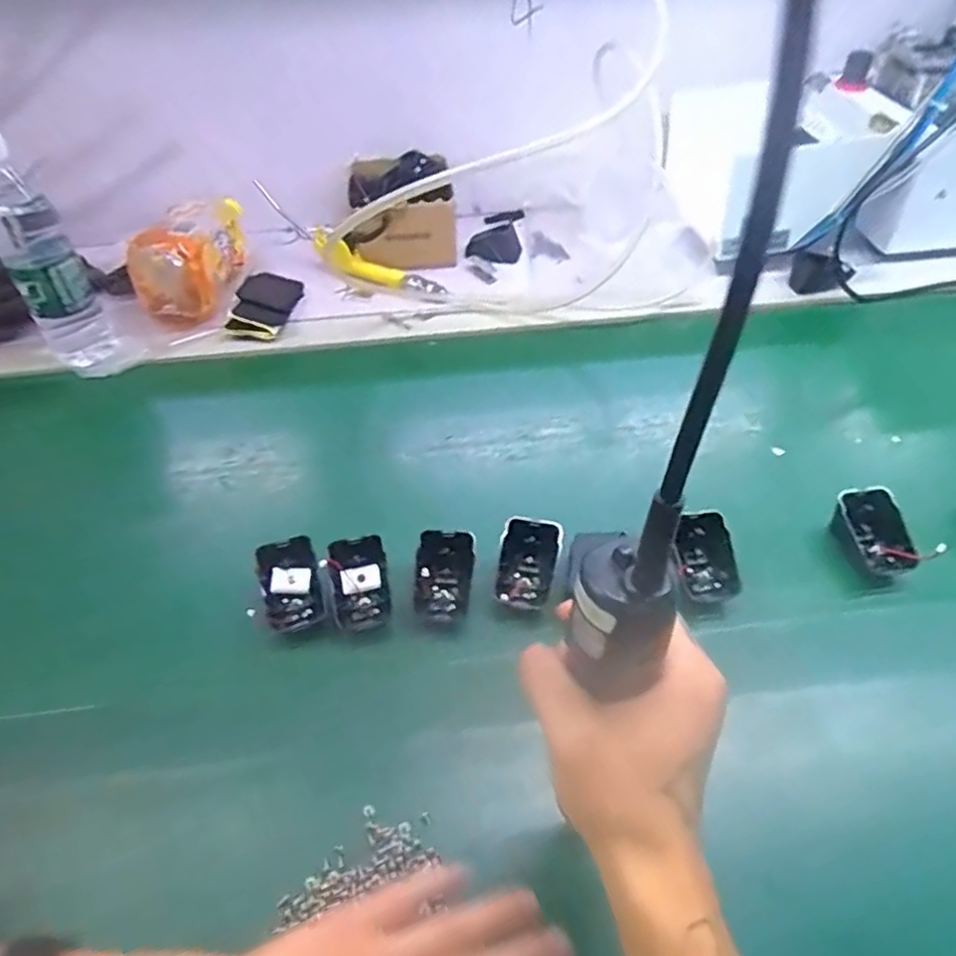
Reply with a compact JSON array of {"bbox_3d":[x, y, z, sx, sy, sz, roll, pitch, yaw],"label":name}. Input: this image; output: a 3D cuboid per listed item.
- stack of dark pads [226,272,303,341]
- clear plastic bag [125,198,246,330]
[{"bbox_3d":[-0.241,-0.197,0.788,0.062,0.030,0.095,5,46,7],"label":"stack of dark pads"},{"bbox_3d":[-0.338,-0.251,0.795,0.089,0.090,0.124,7,46,9],"label":"clear plastic bag"}]

